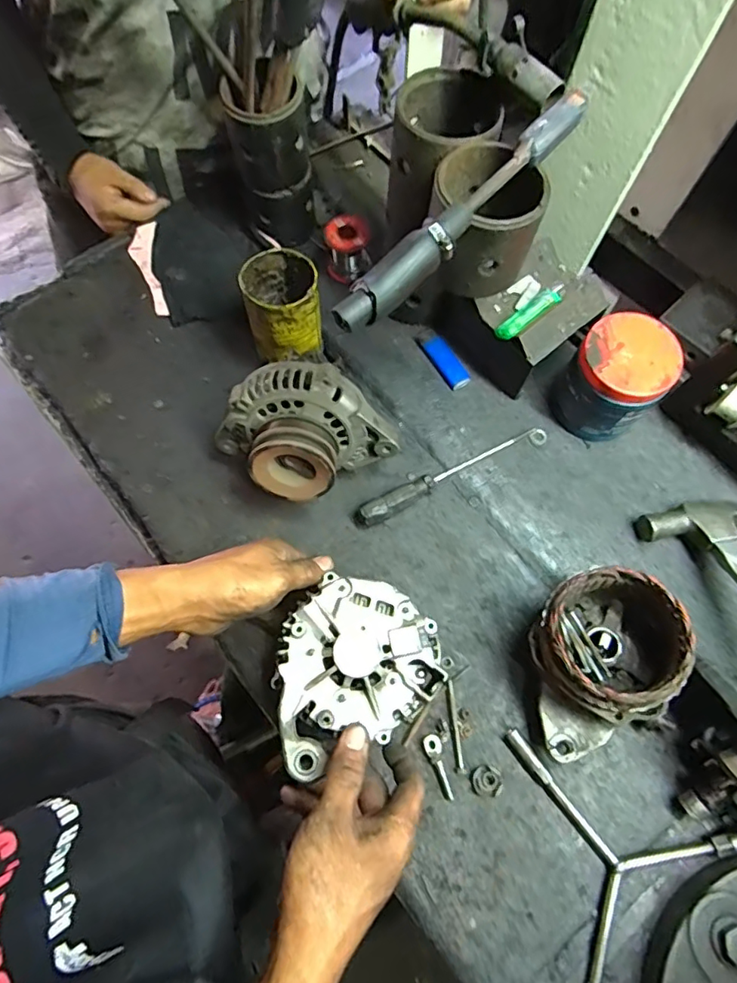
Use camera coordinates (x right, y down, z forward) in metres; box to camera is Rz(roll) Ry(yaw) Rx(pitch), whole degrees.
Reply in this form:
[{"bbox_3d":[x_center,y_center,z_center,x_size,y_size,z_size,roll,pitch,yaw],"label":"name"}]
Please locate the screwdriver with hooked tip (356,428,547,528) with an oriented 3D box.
[{"bbox_3d":[0.091,-0.019,0.568,0.223,0.028,0.022,-25,73,-11],"label":"screwdriver with hooked tip"}]

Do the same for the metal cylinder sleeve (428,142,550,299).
[{"bbox_3d":[0.093,-0.222,0.444,0.087,0.078,0.096,10,70,1],"label":"metal cylinder sleeve"}]

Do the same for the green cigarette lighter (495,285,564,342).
[{"bbox_3d":[0.164,-0.180,0.546,0.082,0.018,0.022,-34,75,-14],"label":"green cigarette lighter"}]

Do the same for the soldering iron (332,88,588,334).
[{"bbox_3d":[0.072,-0.204,0.393,0.028,0.030,0.264,42,74,12],"label":"soldering iron"}]

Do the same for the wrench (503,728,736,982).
[{"bbox_3d":[0.231,0.305,0.451,0.195,0.019,0.221,-8,71,-5],"label":"wrench"}]

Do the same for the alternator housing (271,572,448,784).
[{"bbox_3d":[-0.007,0.135,0.428,0.129,0.038,0.124,-11,71,-6],"label":"alternator housing"}]

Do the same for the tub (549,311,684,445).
[{"bbox_3d":[0.249,-0.112,0.559,0.088,0.106,0.089,1,70,-2],"label":"tub"}]

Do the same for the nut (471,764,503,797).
[{"bbox_3d":[0.104,0.253,0.475,0.026,0.009,0.024,1,70,-2],"label":"nut"}]

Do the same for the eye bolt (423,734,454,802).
[{"bbox_3d":[0.065,0.242,0.477,0.016,0.007,0.053,-23,73,-10],"label":"eye bolt"}]

